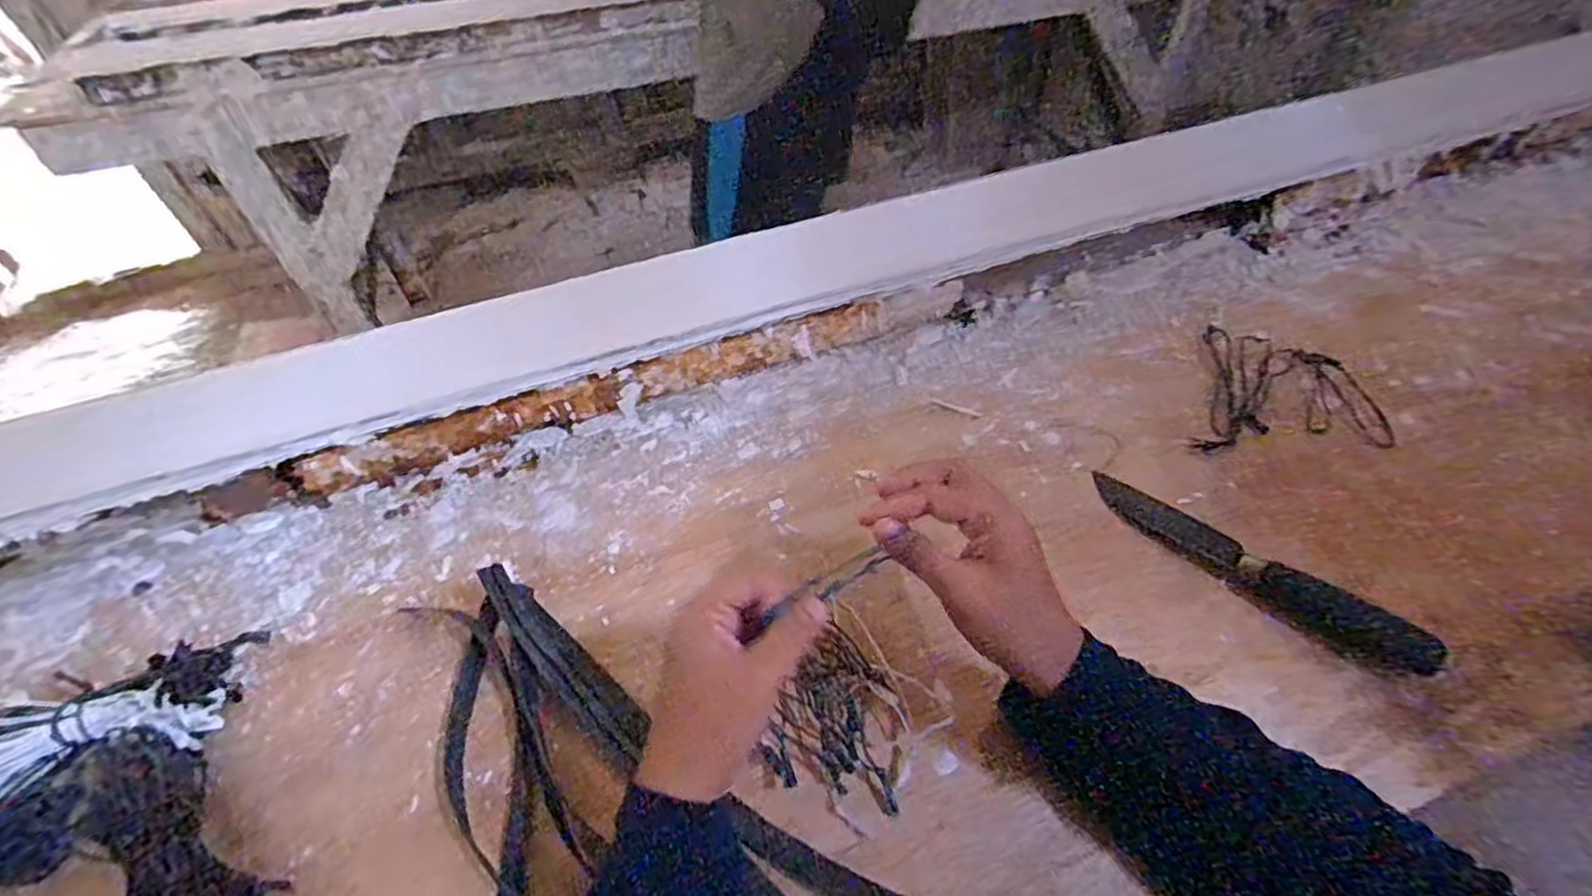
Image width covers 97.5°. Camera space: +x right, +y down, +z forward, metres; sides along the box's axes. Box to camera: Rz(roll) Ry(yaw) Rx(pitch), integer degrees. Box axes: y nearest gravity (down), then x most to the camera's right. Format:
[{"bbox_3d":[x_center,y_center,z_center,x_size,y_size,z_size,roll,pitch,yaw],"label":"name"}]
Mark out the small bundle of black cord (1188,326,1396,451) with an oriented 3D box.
[{"bbox_3d":[0.409,-0.039,0.572,0.139,0.011,0.152,17,52,17],"label":"small bundle of black cord"}]

